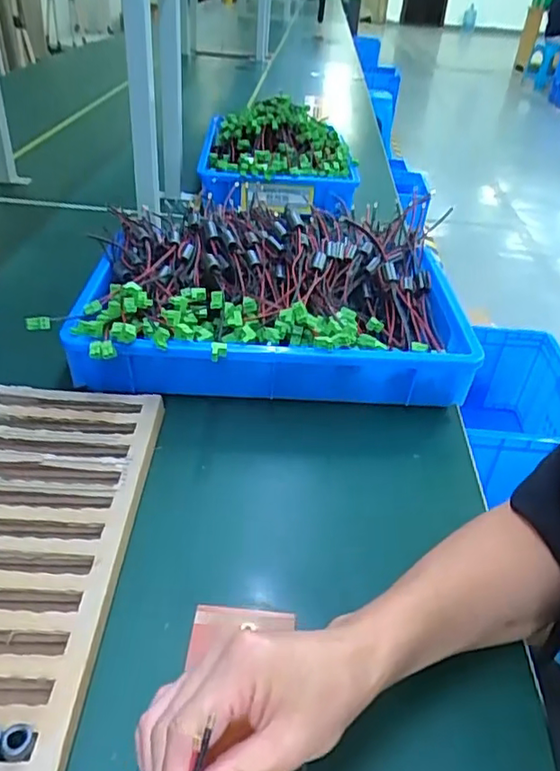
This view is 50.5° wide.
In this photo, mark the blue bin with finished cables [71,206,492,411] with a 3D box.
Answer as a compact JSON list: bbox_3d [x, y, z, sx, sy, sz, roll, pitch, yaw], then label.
[{"bbox_3d":[-0.006,-0.106,0.724,0.434,0.112,0.302,1,38,-6],"label":"blue bin with finished cables"}]

